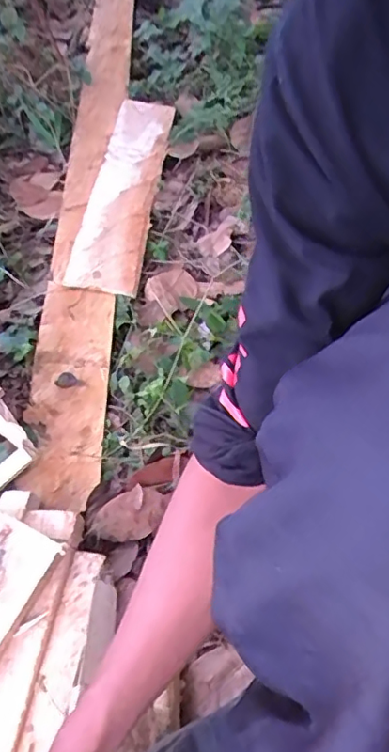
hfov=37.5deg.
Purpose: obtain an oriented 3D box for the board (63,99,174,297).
[{"bbox_3d":[-0.128,-0.378,1.107,0.118,0.017,0.615,11,50,-5],"label":"board"}]

